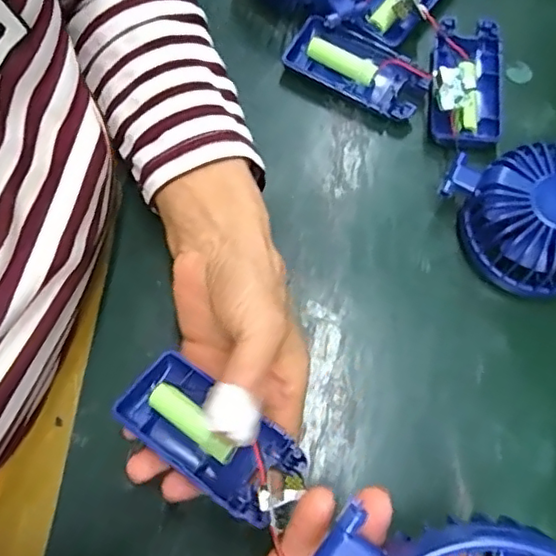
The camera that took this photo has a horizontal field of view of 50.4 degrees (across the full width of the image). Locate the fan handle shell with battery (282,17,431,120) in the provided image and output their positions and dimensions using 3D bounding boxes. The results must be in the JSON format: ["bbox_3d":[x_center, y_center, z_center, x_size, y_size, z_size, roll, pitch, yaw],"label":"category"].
[{"bbox_3d":[0.050,-0.137,0.390,0.094,0.018,0.040,30,75,9],"label":"fan handle shell with battery"}]

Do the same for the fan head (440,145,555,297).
[{"bbox_3d":[0.149,-0.032,0.344,0.082,0.045,0.081,0,73,1],"label":"fan head"}]

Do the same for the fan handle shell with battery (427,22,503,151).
[{"bbox_3d":[0.122,-0.130,0.378,0.045,0.029,0.091,8,73,3],"label":"fan handle shell with battery"}]

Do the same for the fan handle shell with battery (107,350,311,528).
[{"bbox_3d":[-0.034,0.074,0.282,0.091,0.018,0.041,32,76,16],"label":"fan handle shell with battery"}]

